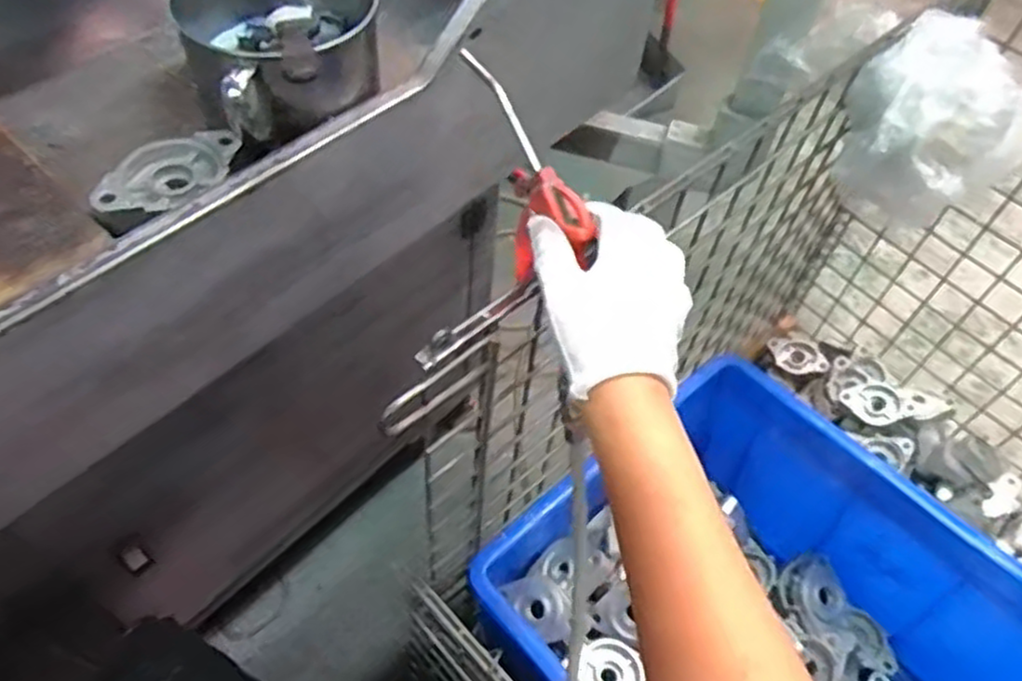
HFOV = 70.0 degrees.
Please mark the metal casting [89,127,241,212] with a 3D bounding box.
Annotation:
[{"bbox_3d":[-0.221,-0.109,0.470,0.094,0.021,0.053,-29,61,-23],"label":"metal casting"}]

